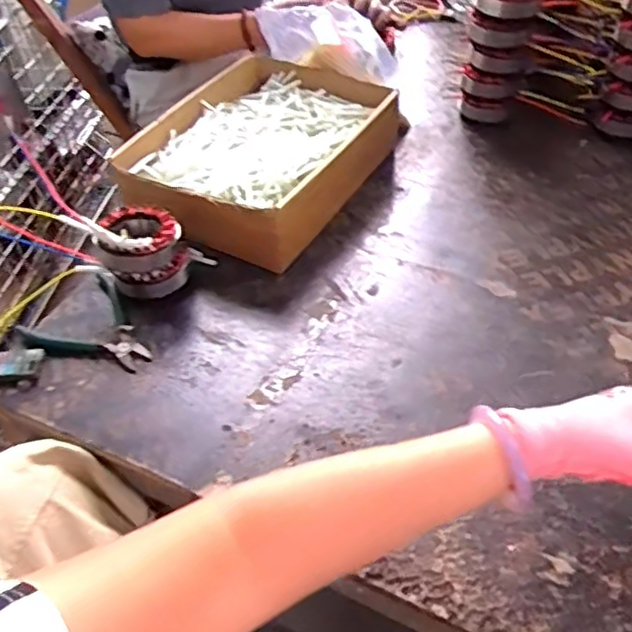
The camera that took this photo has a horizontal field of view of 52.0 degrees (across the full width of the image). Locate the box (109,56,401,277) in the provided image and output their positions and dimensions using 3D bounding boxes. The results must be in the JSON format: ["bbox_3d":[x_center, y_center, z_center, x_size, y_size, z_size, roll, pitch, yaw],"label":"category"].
[{"bbox_3d":[-0.069,-0.206,0.839,0.260,0.083,0.352,24,53,27],"label":"box"}]

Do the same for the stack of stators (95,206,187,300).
[{"bbox_3d":[-0.191,-0.071,0.720,0.093,0.090,0.081,-16,46,-10],"label":"stack of stators"}]

